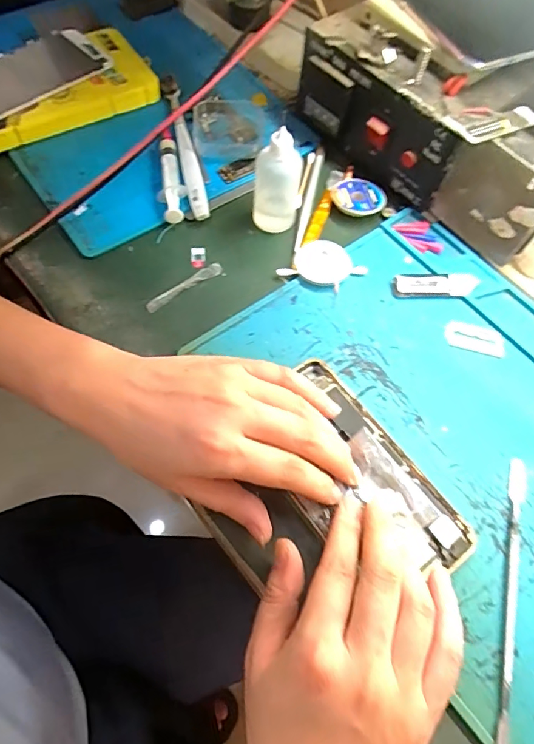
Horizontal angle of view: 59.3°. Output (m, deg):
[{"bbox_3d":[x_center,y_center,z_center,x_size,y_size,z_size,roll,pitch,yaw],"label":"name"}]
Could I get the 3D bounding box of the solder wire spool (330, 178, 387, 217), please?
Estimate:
[{"bbox_3d":[0.080,-0.154,0.412,0.046,0.012,0.041,2,64,-2],"label":"solder wire spool"}]

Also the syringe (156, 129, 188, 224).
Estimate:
[{"bbox_3d":[-0.084,-0.172,0.408,0.024,0.016,0.099,-8,65,-7],"label":"syringe"}]

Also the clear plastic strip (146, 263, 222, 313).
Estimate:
[{"bbox_3d":[-0.064,-0.067,0.364,0.067,0.004,0.009,-36,71,-18],"label":"clear plastic strip"}]

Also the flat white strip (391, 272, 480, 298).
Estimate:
[{"bbox_3d":[0.133,-0.068,0.369,0.068,0.008,0.019,-3,64,-5],"label":"flat white strip"}]

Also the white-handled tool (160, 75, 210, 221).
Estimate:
[{"bbox_3d":[-0.075,-0.206,0.427,0.017,0.022,0.168,-12,66,-9],"label":"white-handled tool"}]

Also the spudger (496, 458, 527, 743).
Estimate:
[{"bbox_3d":[0.140,0.131,0.271,0.011,0.005,0.172,18,65,5],"label":"spudger"}]

